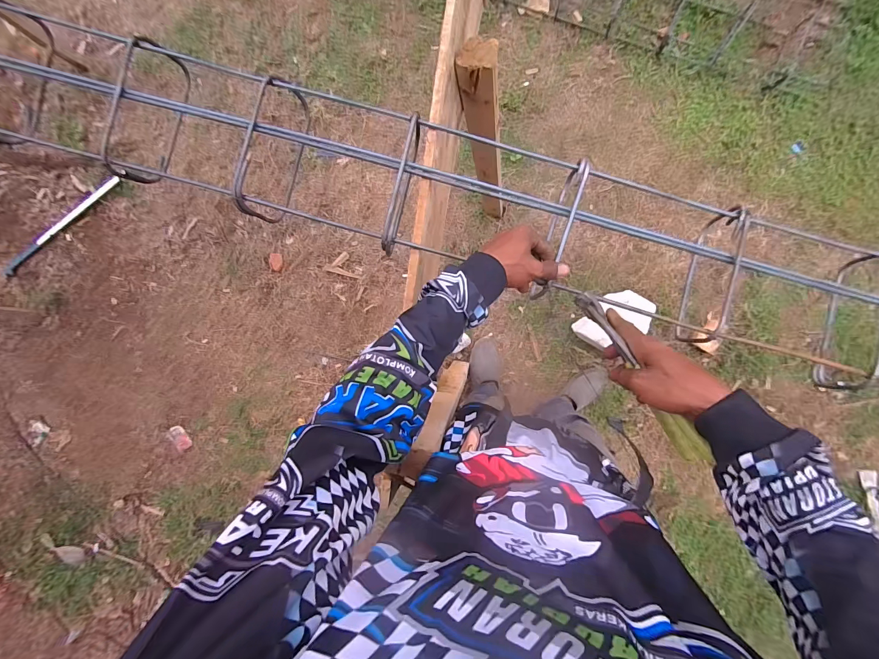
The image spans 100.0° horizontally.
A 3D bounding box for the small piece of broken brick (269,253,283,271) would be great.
[{"bbox_3d":[-0.593,-0.246,1.338,0.040,0.018,0.062,-1,94,5],"label":"small piece of broken brick"}]

